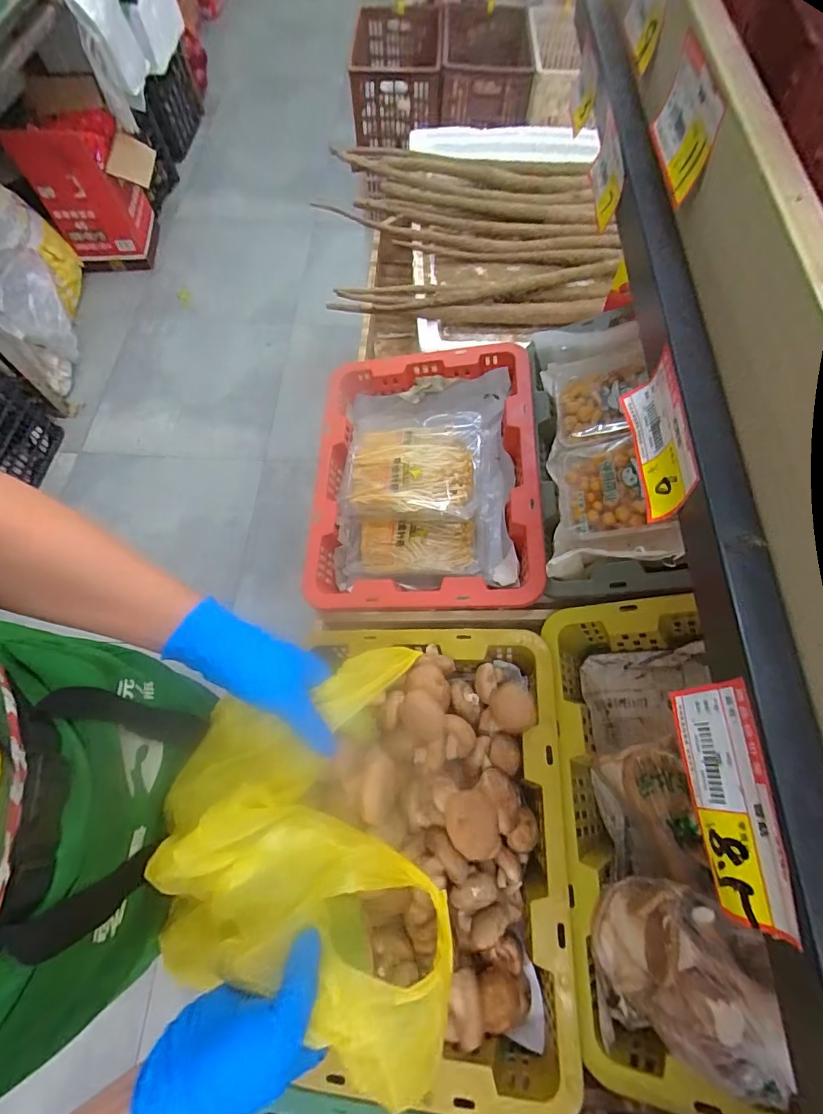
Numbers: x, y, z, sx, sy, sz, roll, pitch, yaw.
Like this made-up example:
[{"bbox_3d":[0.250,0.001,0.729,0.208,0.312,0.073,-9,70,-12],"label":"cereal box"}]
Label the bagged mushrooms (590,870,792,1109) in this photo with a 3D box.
[{"bbox_3d":[0.196,0.309,0.347,0.093,0.090,0.115,11,68,5],"label":"bagged mushrooms"}]

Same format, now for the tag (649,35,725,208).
[{"bbox_3d":[0.126,-0.200,0.217,0.006,0.038,0.067,1,67,1],"label":"tag"}]

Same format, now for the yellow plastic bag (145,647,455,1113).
[{"bbox_3d":[-0.095,0.229,0.369,0.224,0.098,0.276,-10,68,-4],"label":"yellow plastic bag"}]

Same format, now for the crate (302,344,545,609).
[{"bbox_3d":[0.012,-0.111,0.630,0.289,0.087,0.383,0,67,1],"label":"crate"}]

